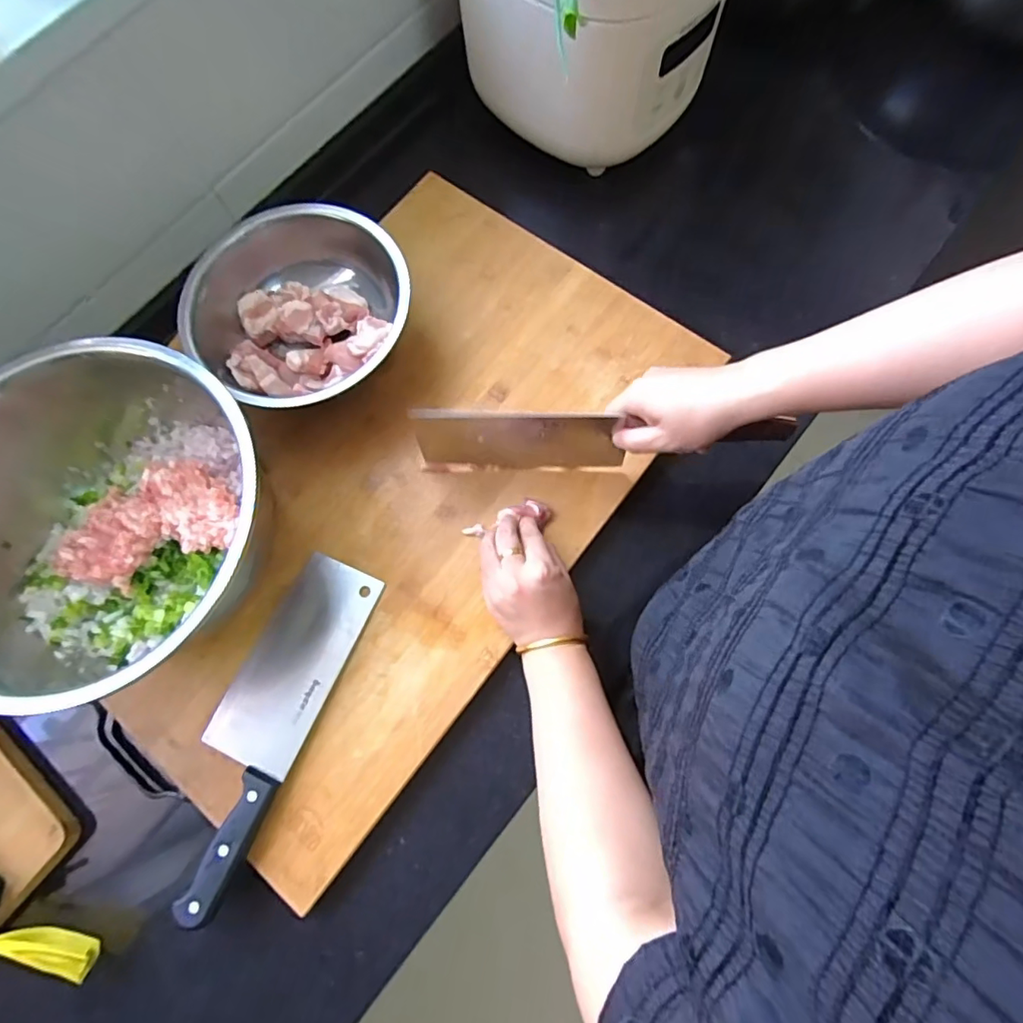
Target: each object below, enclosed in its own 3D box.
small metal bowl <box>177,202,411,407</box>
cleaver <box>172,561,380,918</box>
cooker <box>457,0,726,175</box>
[{"bbox_3d":[-0.204,-0.195,0.508,0.205,0.069,0.194,-1,74,2],"label":"small metal bowl"},{"bbox_3d":[-0.204,0.169,0.436,0.078,0.030,0.274,23,77,9],"label":"cleaver"},{"bbox_3d":[0.080,-0.503,0.515,0.238,0.180,0.197,36,79,11],"label":"cooker"}]

